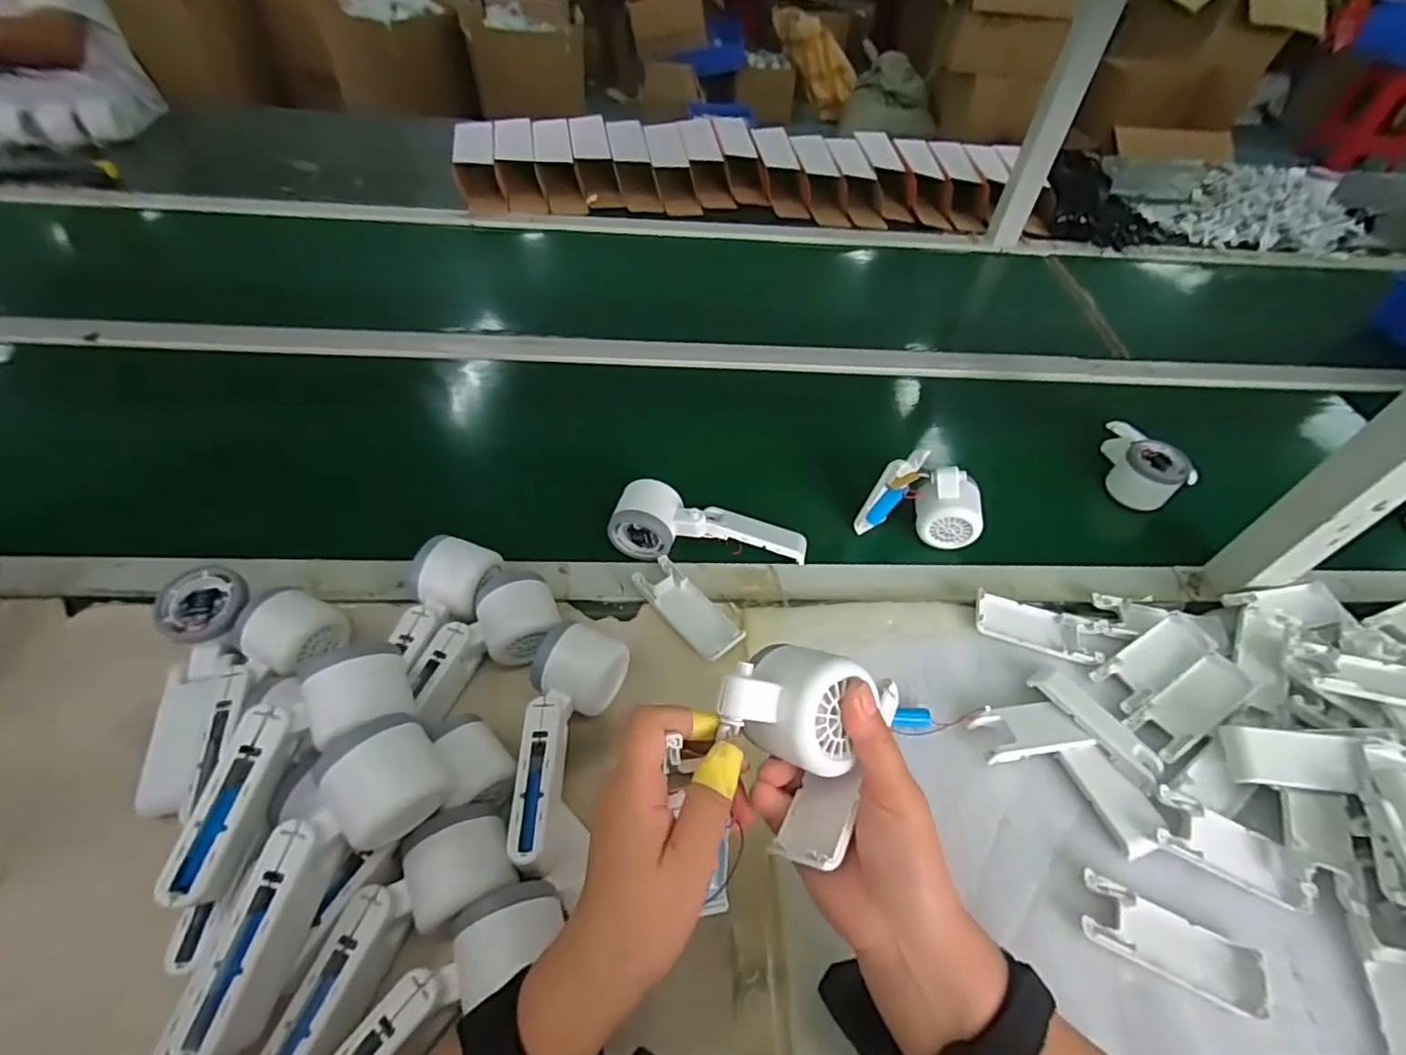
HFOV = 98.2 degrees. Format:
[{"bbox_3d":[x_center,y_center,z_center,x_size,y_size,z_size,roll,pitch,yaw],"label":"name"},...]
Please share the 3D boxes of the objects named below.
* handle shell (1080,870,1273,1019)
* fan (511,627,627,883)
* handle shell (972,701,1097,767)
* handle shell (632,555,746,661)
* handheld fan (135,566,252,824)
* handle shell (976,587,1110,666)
[{"bbox_3d":[0.300,0.269,0.394,0.105,0.022,0.041,22,52,14],"label":"handle shell"},{"bbox_3d":[-0.106,0.149,0.434,0.061,0.050,0.165,14,53,9],"label":"fan"},{"bbox_3d":[0.253,0.157,0.469,0.079,0.017,0.039,-4,51,-8],"label":"handle shell"},{"bbox_3d":[-0.014,0.071,0.529,0.042,0.017,0.106,-36,61,-29],"label":"handle shell"},{"bbox_3d":[-0.357,0.111,0.436,0.065,0.051,0.170,-9,52,-12],"label":"handheld fan"},{"bbox_3d":[0.292,0.087,0.531,0.109,0.014,0.043,17,51,10],"label":"handle shell"}]

